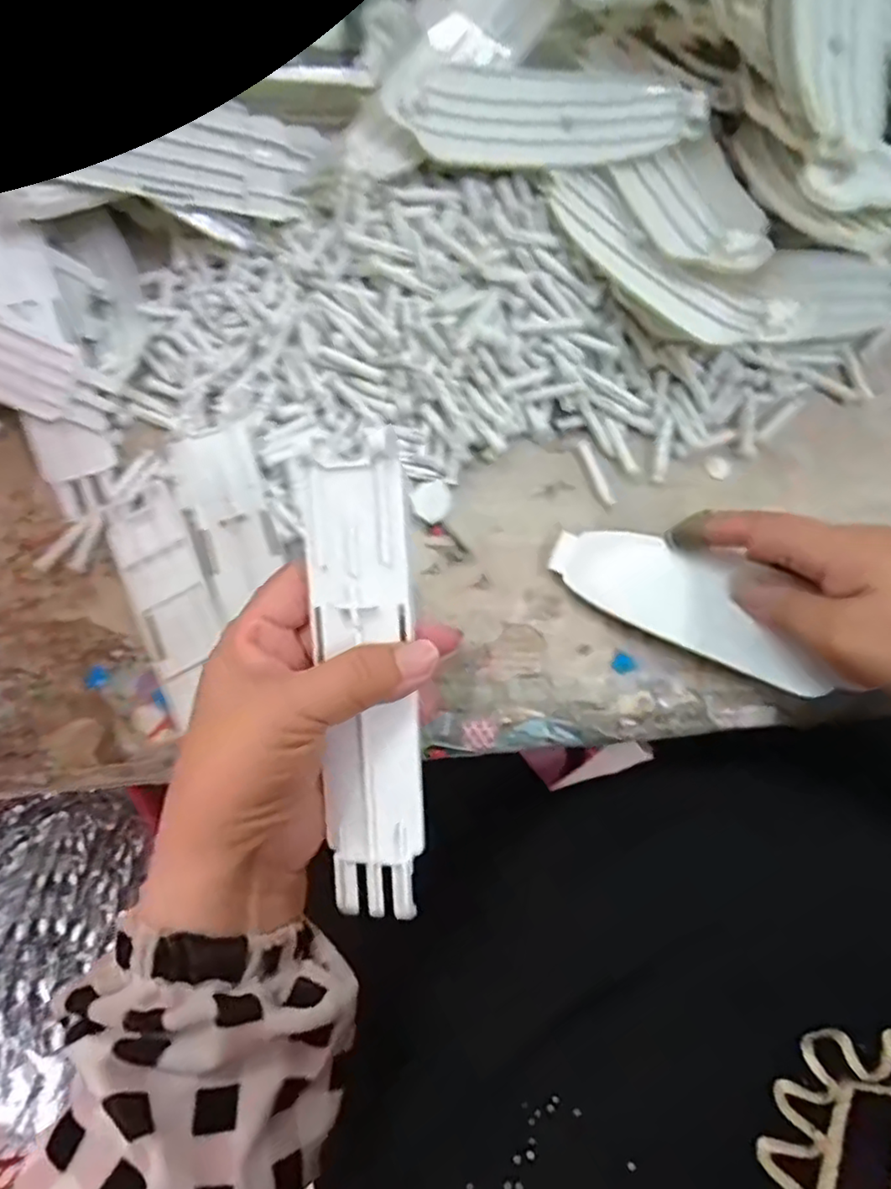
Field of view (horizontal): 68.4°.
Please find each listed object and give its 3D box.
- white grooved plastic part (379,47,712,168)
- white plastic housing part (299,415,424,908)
[{"bbox_3d":[0.050,-0.255,0.342,0.158,0.021,0.051,7,71,4],"label":"white grooved plastic part"},{"bbox_3d":[-0.030,0.033,0.247,0.038,0.011,0.175,-3,96,1],"label":"white plastic housing part"}]

